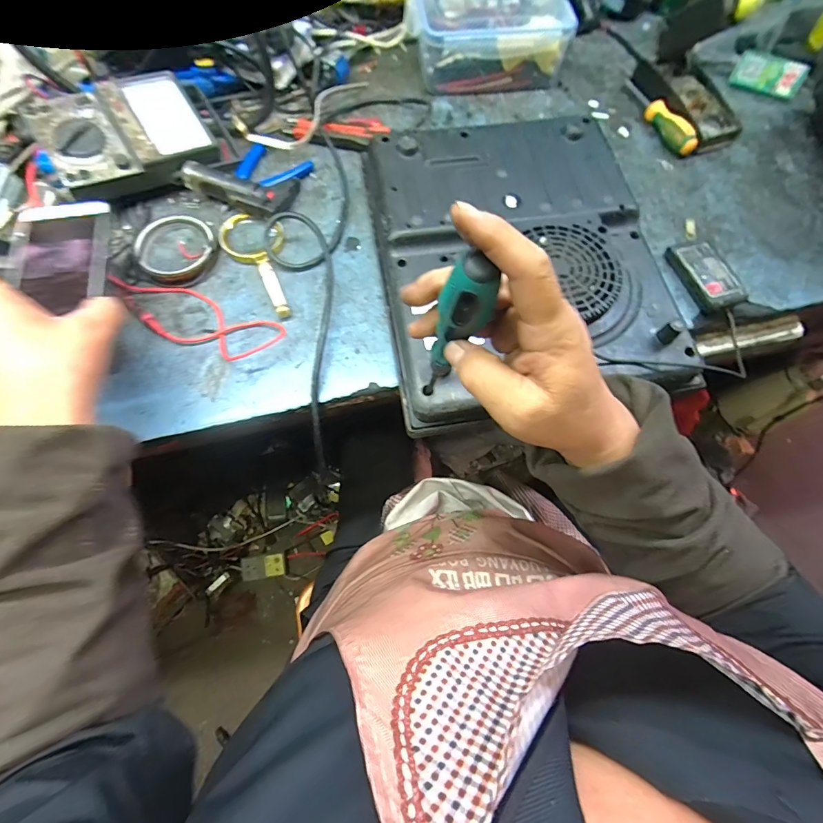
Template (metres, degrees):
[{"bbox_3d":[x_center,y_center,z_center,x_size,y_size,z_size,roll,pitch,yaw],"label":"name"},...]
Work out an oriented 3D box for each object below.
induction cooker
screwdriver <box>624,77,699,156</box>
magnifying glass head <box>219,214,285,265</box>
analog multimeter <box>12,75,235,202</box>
[{"bbox_3d":[0.112,-0.166,0.429,0.288,0.045,0.338,-8,69,-5],"label":"induction cooker"},{"bbox_3d":[0.344,-0.416,0.563,0.023,0.022,0.160,-19,70,-9],"label":"screwdriver"},{"bbox_3d":[-0.185,-0.197,0.466,0.067,0.015,0.061,1,68,-2],"label":"magnifying glass head"},{"bbox_3d":[-0.315,-0.321,0.469,0.189,0.058,0.118,-31,73,-13],"label":"analog multimeter"}]

